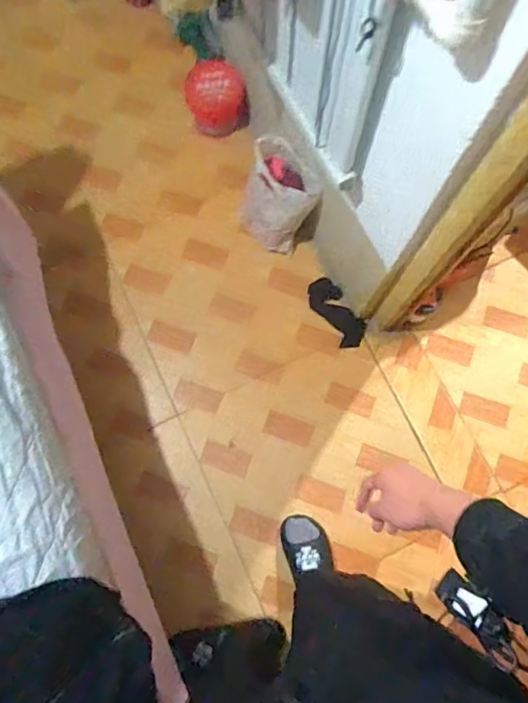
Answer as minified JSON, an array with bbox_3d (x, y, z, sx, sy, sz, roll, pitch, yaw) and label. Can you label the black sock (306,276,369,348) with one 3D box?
[{"bbox_3d":[0.236,-0.129,1.673,0.106,0.065,0.250,-32,81,-7],"label":"black sock"}]

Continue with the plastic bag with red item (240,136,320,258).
[{"bbox_3d":[0.034,-0.466,1.599,0.204,0.308,0.237,-42,82,-8],"label":"plastic bag with red item"}]

